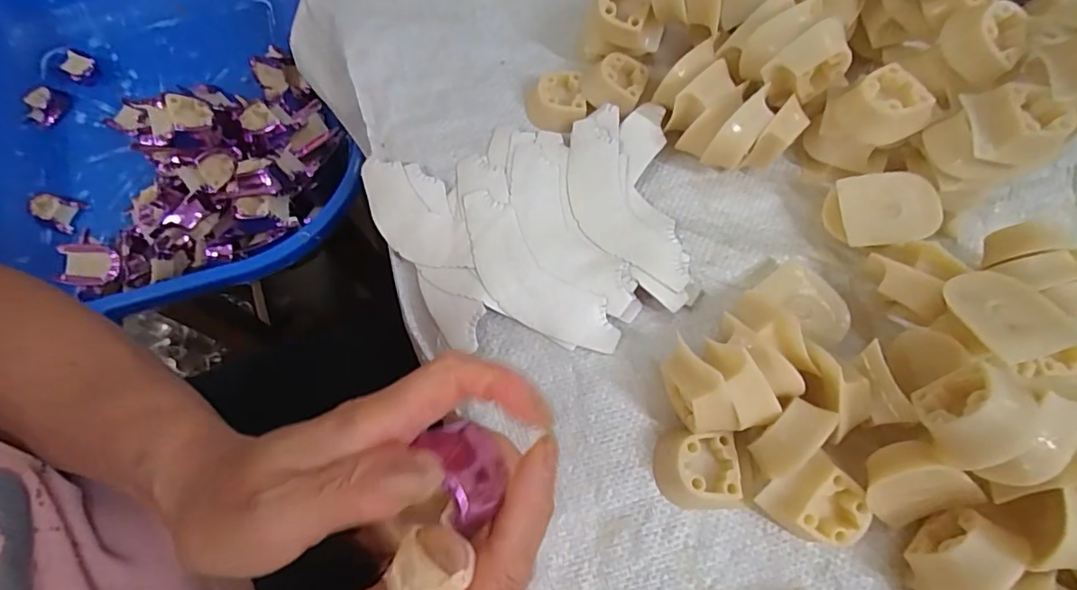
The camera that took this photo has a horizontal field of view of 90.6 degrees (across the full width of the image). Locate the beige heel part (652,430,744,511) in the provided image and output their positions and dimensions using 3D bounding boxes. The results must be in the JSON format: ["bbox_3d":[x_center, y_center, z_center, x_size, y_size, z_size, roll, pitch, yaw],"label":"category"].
[{"bbox_3d":[0.075,0.083,0.254,0.037,0.016,0.035,-2,69,-1],"label":"beige heel part"}]

